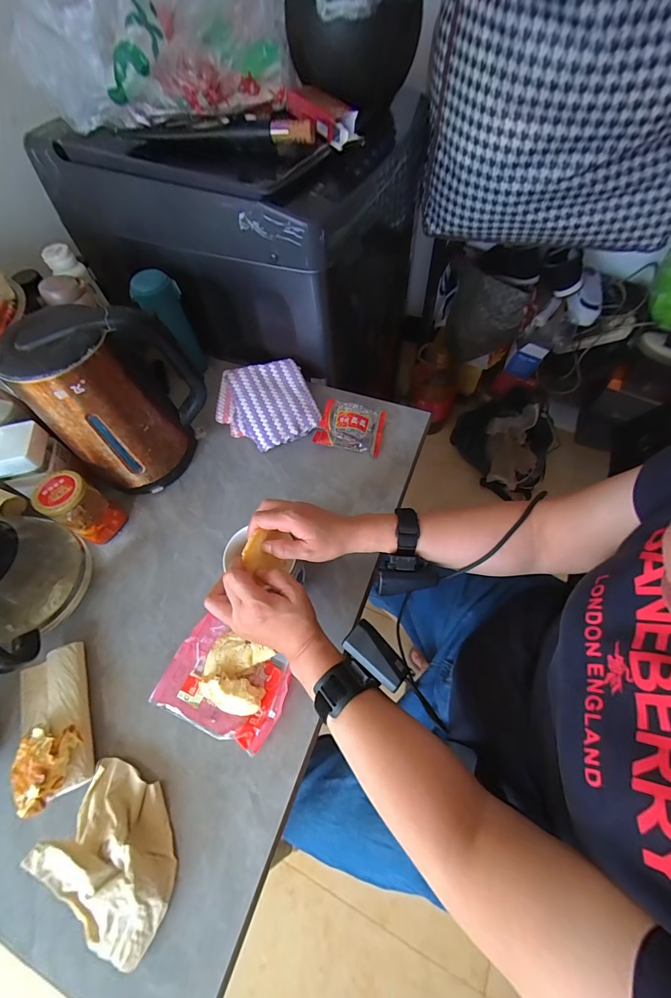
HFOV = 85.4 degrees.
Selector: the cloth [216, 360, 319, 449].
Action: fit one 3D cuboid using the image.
[{"bbox_3d":[-0.120,-0.161,0.624,0.160,0.028,0.148,-21,78,-3],"label":"cloth"}]

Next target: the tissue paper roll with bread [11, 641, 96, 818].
[{"bbox_3d":[-0.327,0.254,0.417,0.086,0.044,0.158,-28,63,-12],"label":"tissue paper roll with bread"}]

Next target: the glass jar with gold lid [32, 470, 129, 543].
[{"bbox_3d":[-0.364,0.013,0.517,0.068,0.100,0.063,-1,61,2],"label":"glass jar with gold lid"}]

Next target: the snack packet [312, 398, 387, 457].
[{"bbox_3d":[0.026,-0.122,0.611,0.106,0.042,0.077,11,62,9],"label":"snack packet"}]

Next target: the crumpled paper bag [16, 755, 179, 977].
[{"bbox_3d":[-0.216,0.347,0.360,0.141,0.038,0.098,30,66,18],"label":"crumpled paper bag"}]

